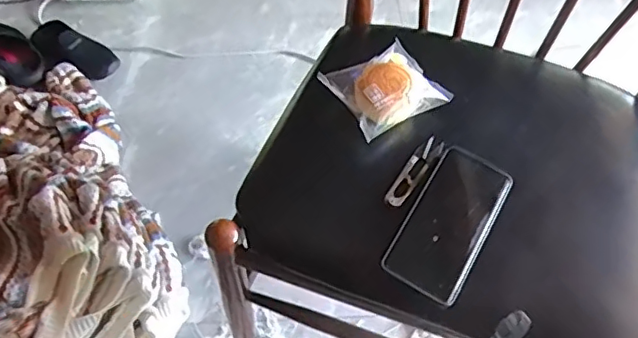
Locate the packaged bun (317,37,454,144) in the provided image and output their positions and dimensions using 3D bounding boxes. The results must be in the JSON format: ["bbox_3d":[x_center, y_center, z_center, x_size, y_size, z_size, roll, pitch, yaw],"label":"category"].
[{"bbox_3d":[0.075,-0.089,0.644,0.122,0.053,0.092,-25,60,-18],"label":"packaged bun"}]

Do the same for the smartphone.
[{"bbox_3d":[0.132,0.051,0.570,0.076,0.017,0.162,28,59,16],"label":"smartphone"}]

